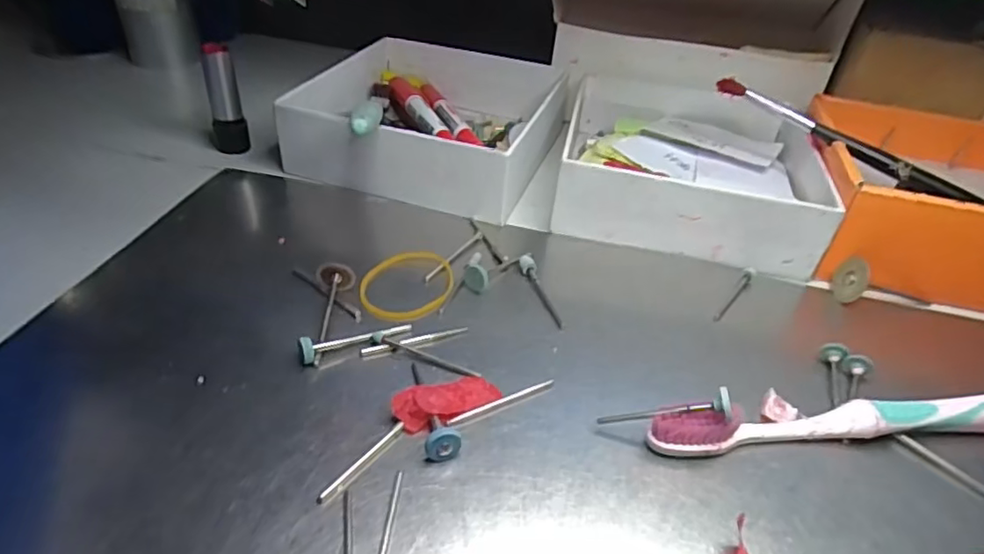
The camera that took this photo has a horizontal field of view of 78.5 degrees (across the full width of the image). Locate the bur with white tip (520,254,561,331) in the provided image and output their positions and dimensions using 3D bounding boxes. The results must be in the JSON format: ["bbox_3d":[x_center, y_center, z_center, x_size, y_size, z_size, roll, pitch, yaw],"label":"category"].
[{"bbox_3d":[0.021,0.006,0.265,0.007,0.005,0.046,-5,40,-14],"label":"bur with white tip"}]

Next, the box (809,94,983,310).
[{"bbox_3d":[0.231,-0.043,0.315,0.121,0.049,0.129,14,39,10],"label":"box"}]

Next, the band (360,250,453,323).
[{"bbox_3d":[-0.036,0.003,0.264,0.038,0.004,0.046,23,41,20],"label":"band"}]

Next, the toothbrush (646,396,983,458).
[{"bbox_3d":[0.142,0.051,0.212,0.178,0.017,0.013,-1,39,-9],"label":"toothbrush"}]

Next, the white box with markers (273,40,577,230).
[{"bbox_3d":[-0.027,-0.107,0.371,0.142,0.035,0.175,15,39,10],"label":"white box with markers"}]

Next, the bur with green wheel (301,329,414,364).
[{"bbox_3d":[-0.052,0.022,0.231,0.044,0.010,0.009,-17,44,-26],"label":"bur with green wheel"}]

